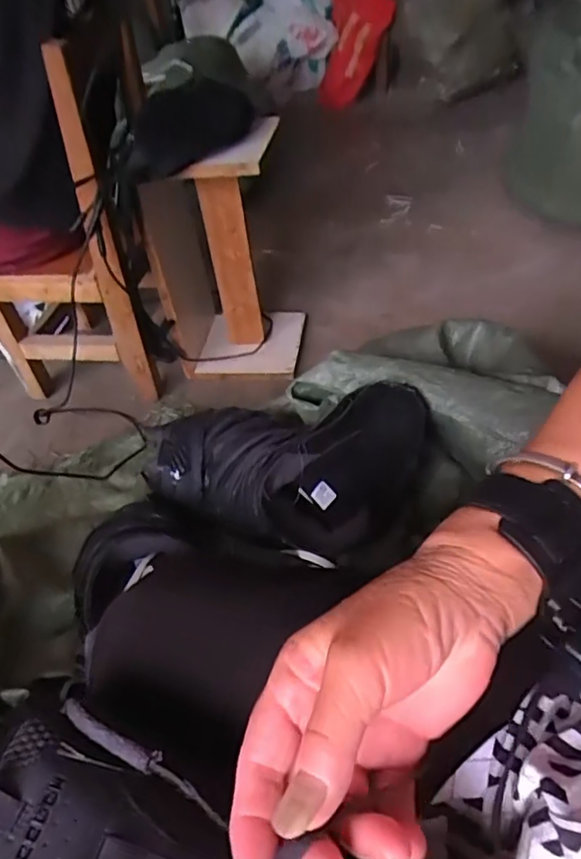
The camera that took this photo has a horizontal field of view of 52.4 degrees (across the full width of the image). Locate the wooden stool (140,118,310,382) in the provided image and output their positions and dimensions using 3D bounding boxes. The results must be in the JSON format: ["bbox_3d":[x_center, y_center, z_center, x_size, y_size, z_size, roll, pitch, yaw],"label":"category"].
[{"bbox_3d":[-0.112,-0.312,1.083,0.219,0.400,0.231,-3,43,6],"label":"wooden stool"}]

